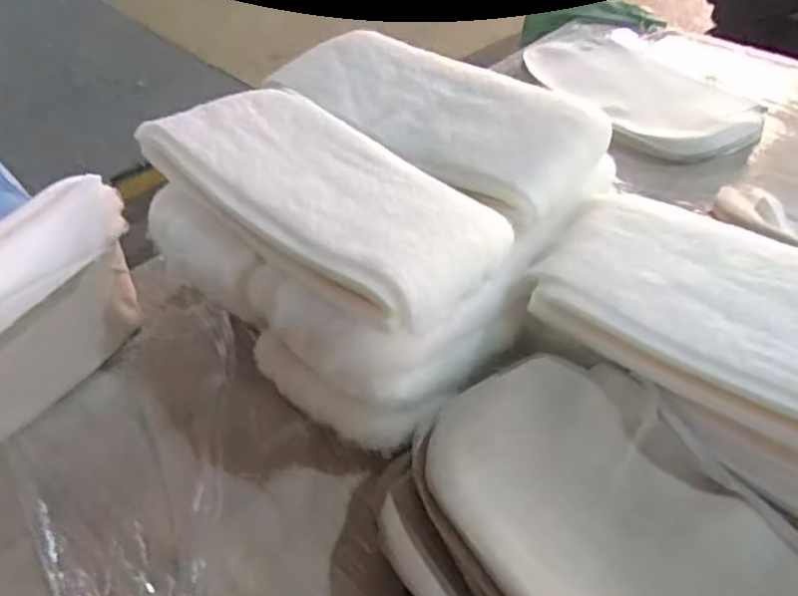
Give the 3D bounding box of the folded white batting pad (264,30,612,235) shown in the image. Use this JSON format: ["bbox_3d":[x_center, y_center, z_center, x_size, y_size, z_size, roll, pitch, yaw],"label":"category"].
[{"bbox_3d":[0.035,-0.243,0.889,0.459,0.048,0.185,31,54,28],"label":"folded white batting pad"}]

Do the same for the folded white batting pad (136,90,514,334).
[{"bbox_3d":[-0.093,-0.132,0.782,0.458,0.046,0.212,34,55,29],"label":"folded white batting pad"}]

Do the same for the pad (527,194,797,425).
[{"bbox_3d":[0.374,0.017,0.652,0.469,0.083,0.195,25,50,26],"label":"pad"}]

